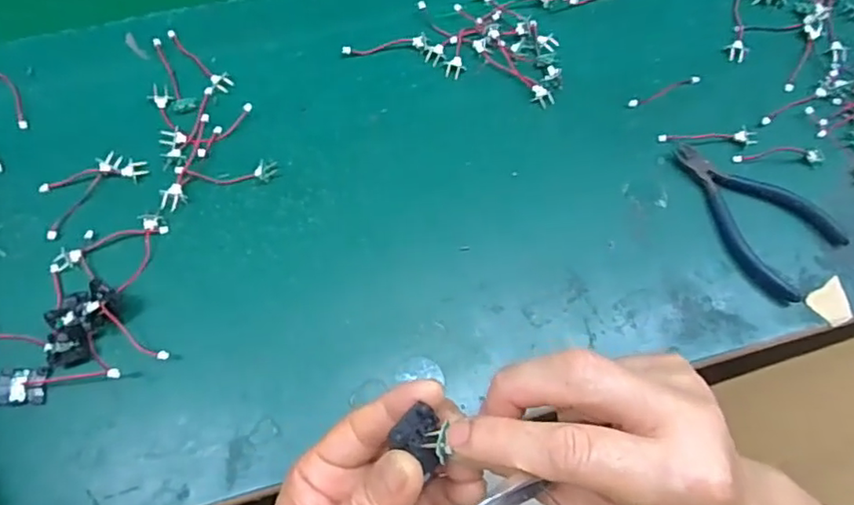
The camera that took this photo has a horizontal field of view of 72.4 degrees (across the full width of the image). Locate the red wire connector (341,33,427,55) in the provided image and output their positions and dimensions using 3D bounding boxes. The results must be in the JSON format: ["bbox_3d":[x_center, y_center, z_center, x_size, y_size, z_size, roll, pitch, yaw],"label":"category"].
[{"bbox_3d":[-0.030,-0.148,0.416,0.060,0.005,0.010,-11,71,-6],"label":"red wire connector"}]

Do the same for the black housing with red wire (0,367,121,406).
[{"bbox_3d":[-0.210,0.074,0.330,0.064,0.017,0.021,-2,70,-3],"label":"black housing with red wire"}]

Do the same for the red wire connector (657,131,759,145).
[{"bbox_3d":[0.191,-0.079,0.397,0.065,0.004,0.010,3,70,-1],"label":"red wire connector"}]

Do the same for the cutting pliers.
[{"bbox_3d":[0.203,-0.024,0.372,0.109,0.009,0.067,41,74,12],"label":"cutting pliers"}]

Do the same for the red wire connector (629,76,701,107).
[{"bbox_3d":[0.168,-0.114,0.411,0.058,0.004,0.006,-22,72,-10],"label":"red wire connector"}]

